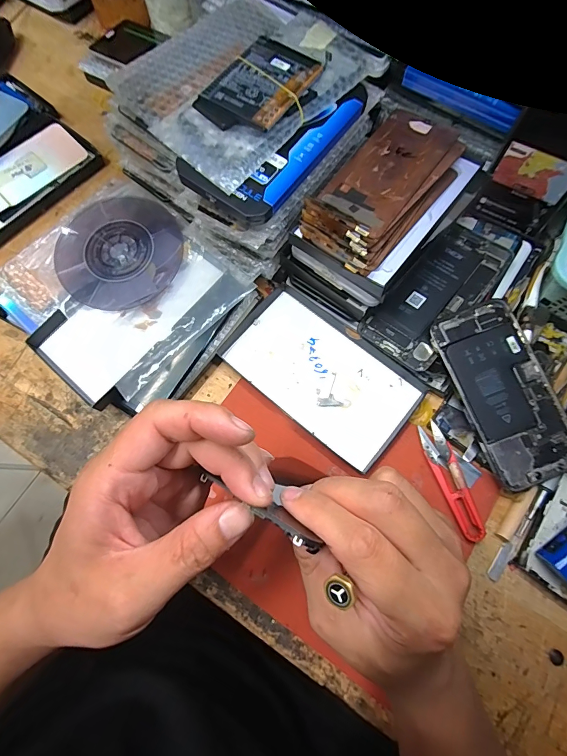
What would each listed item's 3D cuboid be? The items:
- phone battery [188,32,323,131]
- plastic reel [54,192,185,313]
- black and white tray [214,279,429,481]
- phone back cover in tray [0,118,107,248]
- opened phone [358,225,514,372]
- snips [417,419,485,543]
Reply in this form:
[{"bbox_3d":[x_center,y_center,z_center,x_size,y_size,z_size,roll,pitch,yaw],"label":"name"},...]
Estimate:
[{"bbox_3d":[-0.017,-0.224,0.285,0.064,0.012,0.091,37,76,11],"label":"phone battery"},{"bbox_3d":[-0.162,-0.127,0.369,0.121,0.010,0.121,0,72,0],"label":"plastic reel"},{"bbox_3d":[0.036,-0.006,0.361,0.180,0.011,0.103,38,76,11],"label":"black and white tray"},{"bbox_3d":[-0.313,-0.225,0.437,0.103,0.024,0.190,39,77,12],"label":"phone back cover in tray"},{"bbox_3d":[0.147,-0.082,0.357,0.071,0.007,0.153,38,83,16],"label":"opened phone"},{"bbox_3d":[0.147,0.090,0.328,0.022,0.016,0.101,-17,73,-5],"label":"snips"}]

